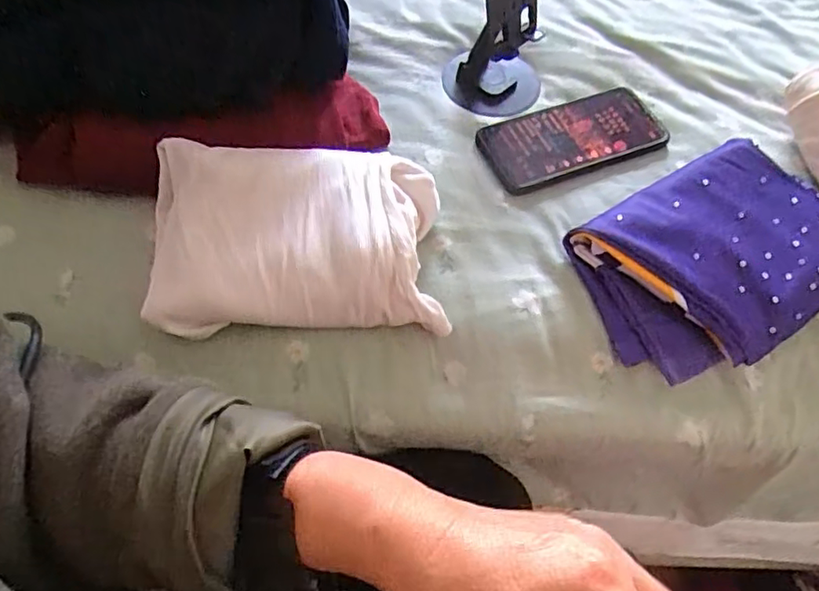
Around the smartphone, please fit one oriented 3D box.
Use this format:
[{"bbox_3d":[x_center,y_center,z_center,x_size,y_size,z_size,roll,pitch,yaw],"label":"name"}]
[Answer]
[{"bbox_3d":[0.146,-0.141,0.531,0.167,0.007,0.076,-19,60,-14],"label":"smartphone"}]

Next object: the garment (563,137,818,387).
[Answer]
[{"bbox_3d":[0.235,-0.033,0.457,0.214,0.035,0.153,-27,63,-19],"label":"garment"}]

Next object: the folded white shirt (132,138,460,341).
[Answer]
[{"bbox_3d":[-0.081,-0.043,0.431,0.206,0.059,0.139,-2,57,-4],"label":"folded white shirt"}]

